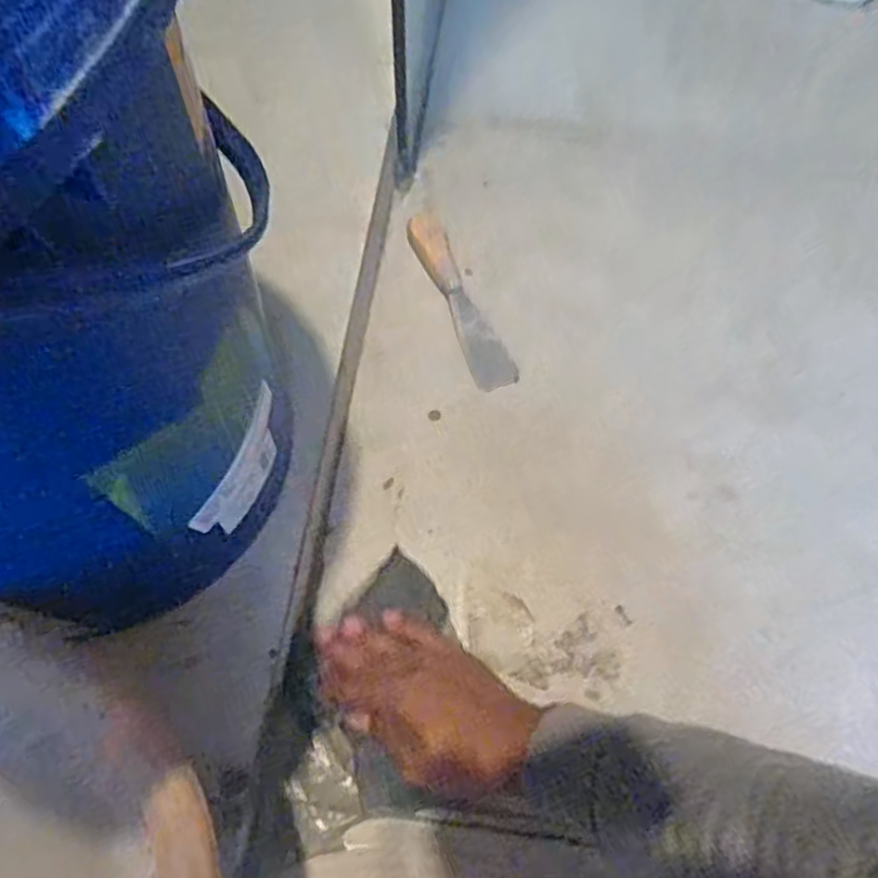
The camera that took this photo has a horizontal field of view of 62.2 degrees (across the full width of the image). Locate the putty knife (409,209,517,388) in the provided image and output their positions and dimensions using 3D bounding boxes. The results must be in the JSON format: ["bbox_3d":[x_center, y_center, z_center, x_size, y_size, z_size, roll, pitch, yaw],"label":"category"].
[{"bbox_3d":[0.018,-0.120,0.619,0.036,0.021,0.173,-21,69,-11],"label":"putty knife"}]

